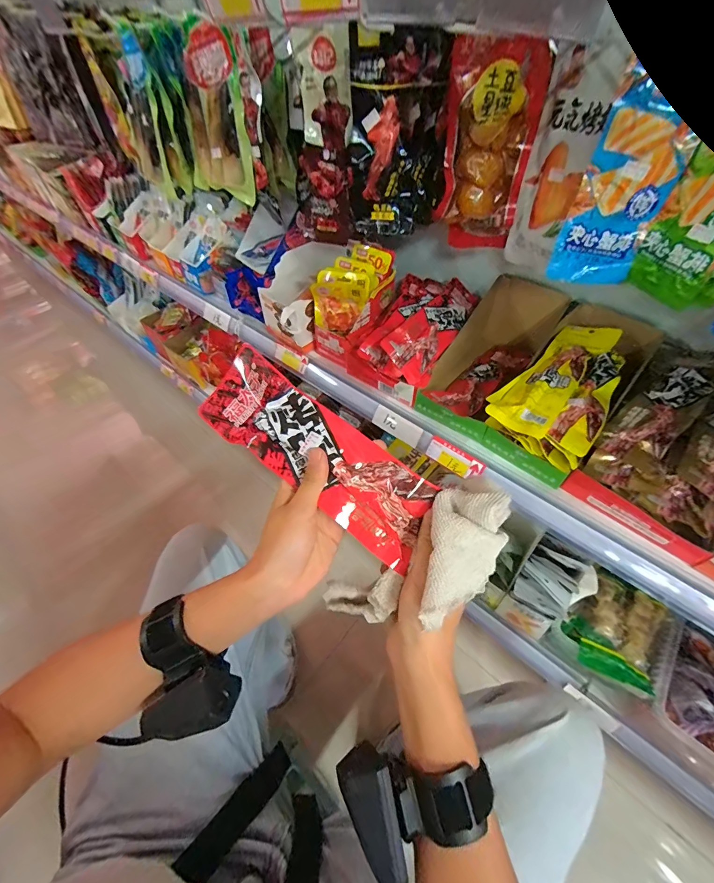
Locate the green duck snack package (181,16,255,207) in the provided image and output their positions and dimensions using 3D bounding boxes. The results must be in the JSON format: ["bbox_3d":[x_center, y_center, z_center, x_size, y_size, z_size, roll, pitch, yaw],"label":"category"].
[{"bbox_3d":[-0.222,-0.498,0.556,0.136,0.197,0.018,31,54,16],"label":"green duck snack package"}]

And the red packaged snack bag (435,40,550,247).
[{"bbox_3d":[0.163,-0.359,0.463,0.111,0.209,0.040,7,52,7],"label":"red packaged snack bag"}]

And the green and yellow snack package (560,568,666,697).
[{"bbox_3d":[0.430,0.310,0.601,0.125,0.040,0.170,28,57,22],"label":"green and yellow snack package"}]

